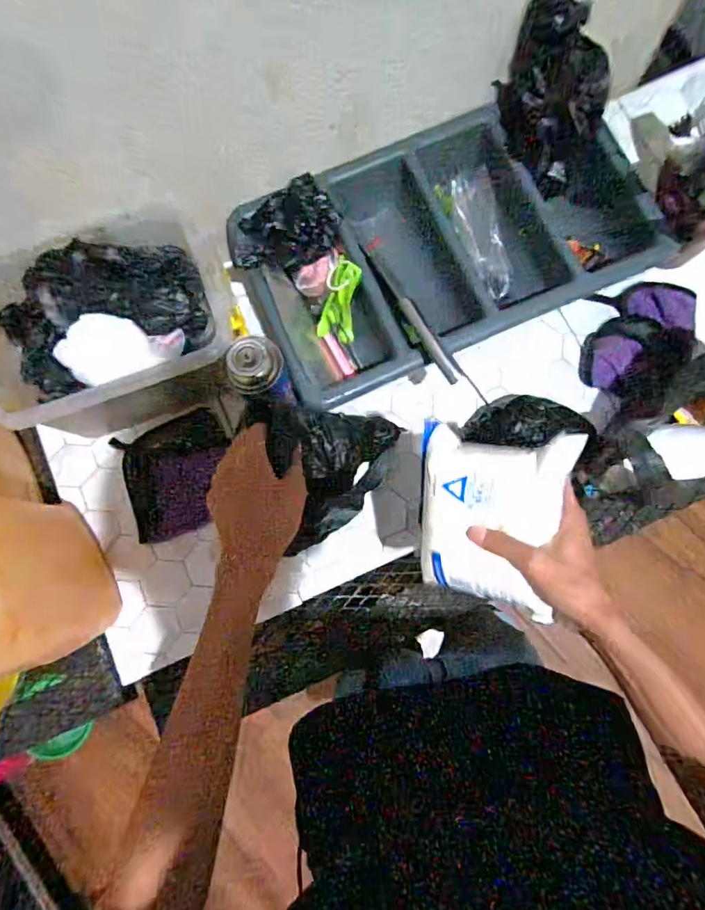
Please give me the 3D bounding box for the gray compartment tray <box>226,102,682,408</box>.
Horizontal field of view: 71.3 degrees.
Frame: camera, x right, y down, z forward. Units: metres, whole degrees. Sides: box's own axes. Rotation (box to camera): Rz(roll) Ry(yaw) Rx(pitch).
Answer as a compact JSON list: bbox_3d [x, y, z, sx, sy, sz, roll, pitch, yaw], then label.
[{"bbox_3d":[0.116,-0.282,0.664,0.509,0.103,0.284,-25,79,-3],"label":"gray compartment tray"}]

